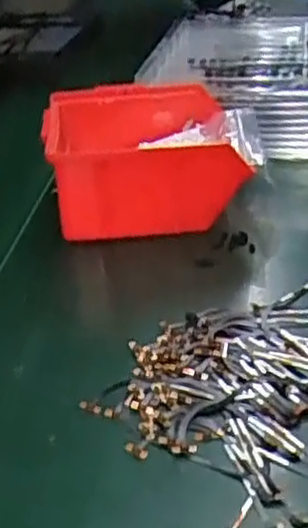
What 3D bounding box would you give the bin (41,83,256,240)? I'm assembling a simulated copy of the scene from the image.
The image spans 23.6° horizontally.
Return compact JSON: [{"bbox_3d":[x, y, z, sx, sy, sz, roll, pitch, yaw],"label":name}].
[{"bbox_3d":[-0.007,-0.074,0.529,0.126,0.072,0.125,-5,30,-1],"label":"bin"}]

